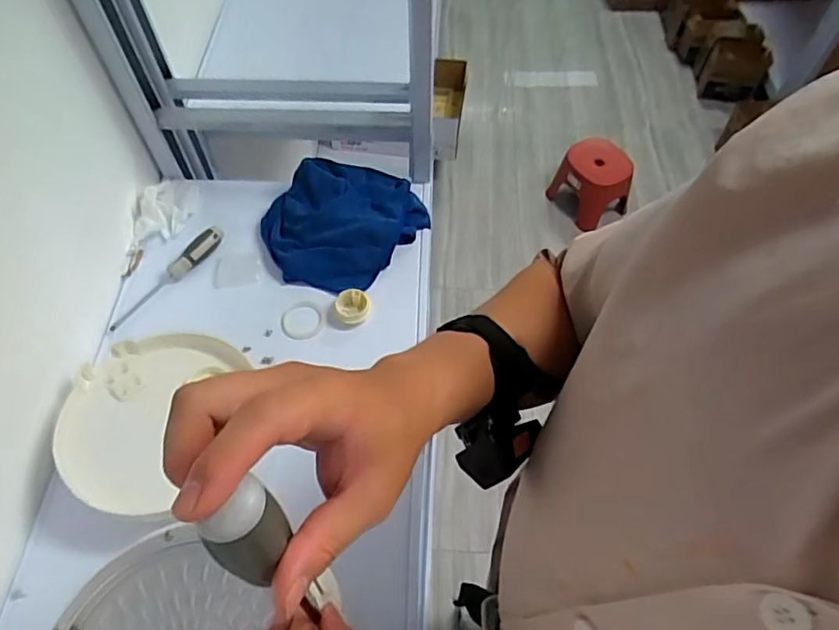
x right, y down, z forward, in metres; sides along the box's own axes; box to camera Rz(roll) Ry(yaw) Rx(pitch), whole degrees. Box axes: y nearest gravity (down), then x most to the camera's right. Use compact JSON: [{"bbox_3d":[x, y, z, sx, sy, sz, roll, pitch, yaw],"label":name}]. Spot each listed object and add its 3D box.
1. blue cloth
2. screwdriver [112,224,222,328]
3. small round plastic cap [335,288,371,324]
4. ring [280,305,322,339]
[{"bbox_3d":[-0.113,-0.134,0.793,0.186,0.047,0.214,34,64,19],"label":"blue cloth"},{"bbox_3d":[-0.336,-0.055,0.755,0.030,0.027,0.184,37,65,21],"label":"screwdriver"},{"bbox_3d":[-0.085,-0.013,0.727,0.041,0.022,0.036,40,66,22],"label":"small round plastic cap"},{"bbox_3d":[-0.152,0.008,0.735,0.052,0.007,0.047,-19,60,-12],"label":"ring"}]

